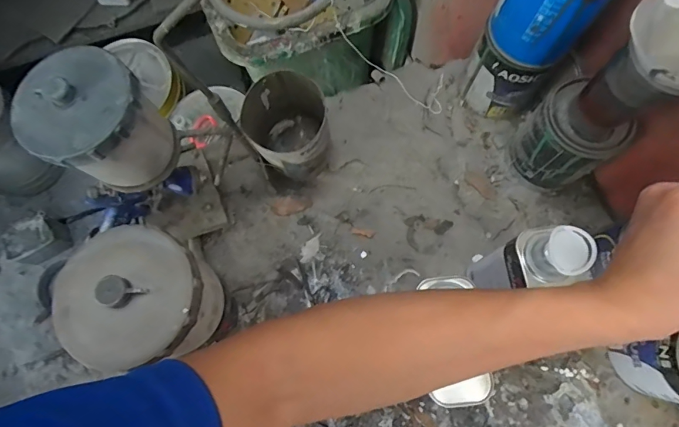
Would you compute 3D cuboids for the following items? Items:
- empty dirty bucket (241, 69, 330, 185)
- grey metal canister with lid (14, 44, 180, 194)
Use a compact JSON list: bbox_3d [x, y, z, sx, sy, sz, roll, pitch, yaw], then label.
[{"bbox_3d":[-0.059,-0.108,0.564,0.109,0.153,0.104,0,75,1],"label":"empty dirty bucket"},{"bbox_3d":[-0.219,-0.081,0.397,0.096,0.112,0.096,0,75,1],"label":"grey metal canister with lid"}]

